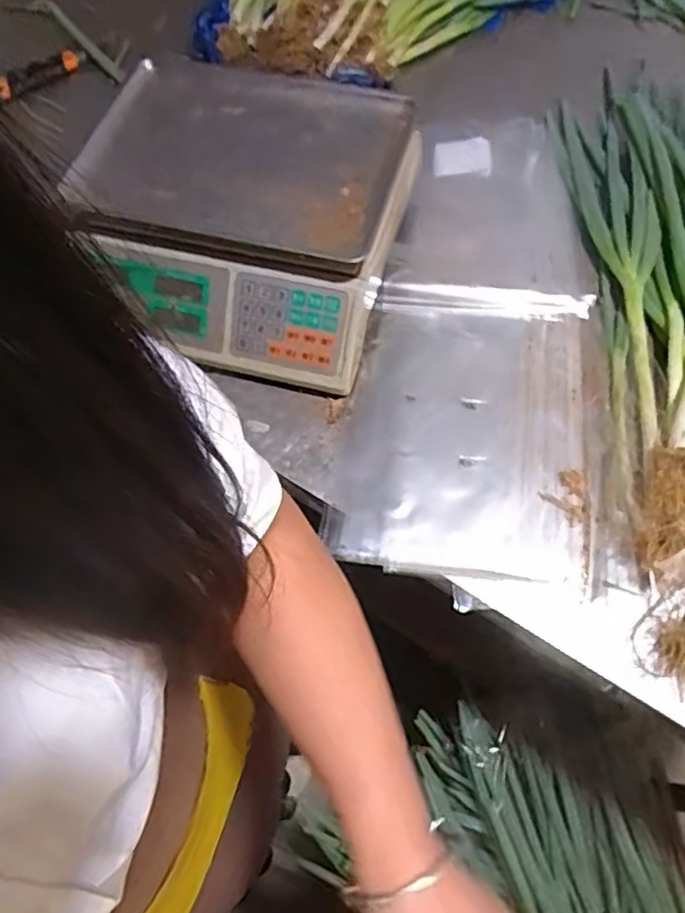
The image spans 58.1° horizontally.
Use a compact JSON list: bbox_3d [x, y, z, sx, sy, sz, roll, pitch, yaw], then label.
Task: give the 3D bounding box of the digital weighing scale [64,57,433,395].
[{"bbox_3d":[-0.108,-0.264,0.672,0.323,0.103,0.325,12,67,8],"label":"digital weighing scale"}]

